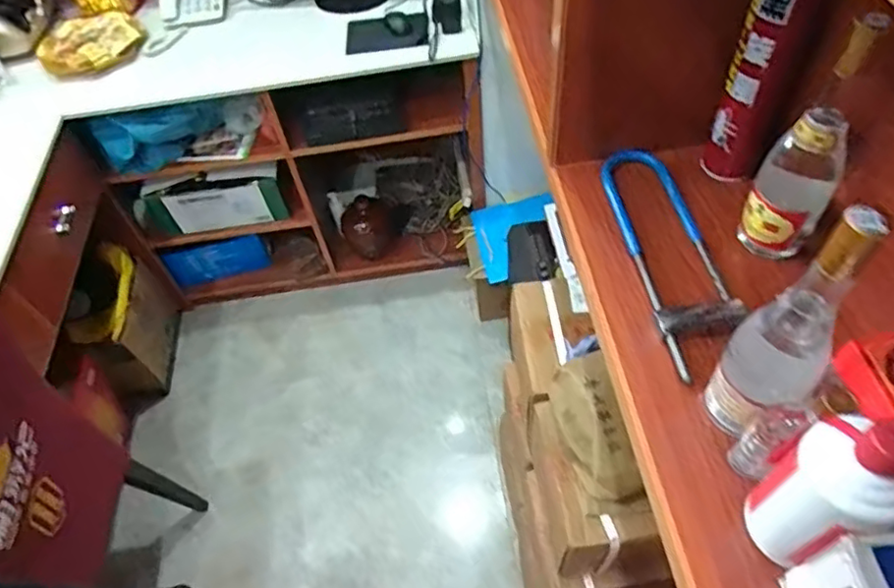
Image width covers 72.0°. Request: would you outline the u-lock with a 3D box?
[{"bbox_3d":[0.260,-0.050,0.715,0.095,0.033,0.323,-7,53,0],"label":"u-lock"}]

